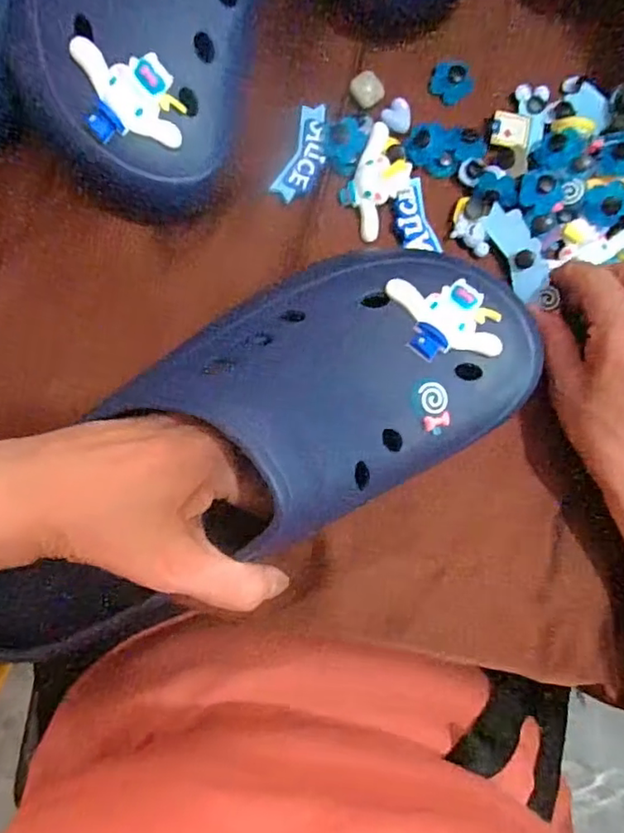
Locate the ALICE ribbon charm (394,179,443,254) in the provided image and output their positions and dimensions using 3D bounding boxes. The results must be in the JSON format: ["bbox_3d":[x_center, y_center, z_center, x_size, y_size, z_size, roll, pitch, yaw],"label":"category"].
[{"bbox_3d":[0.059,-0.116,0.339,0.022,0.008,0.044,-13,84,-13],"label":"ALICE ribbon charm"}]

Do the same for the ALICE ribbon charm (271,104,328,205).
[{"bbox_3d":[-0.003,-0.152,0.339,0.021,0.005,0.062,19,83,-3],"label":"ALICE ribbon charm"}]

